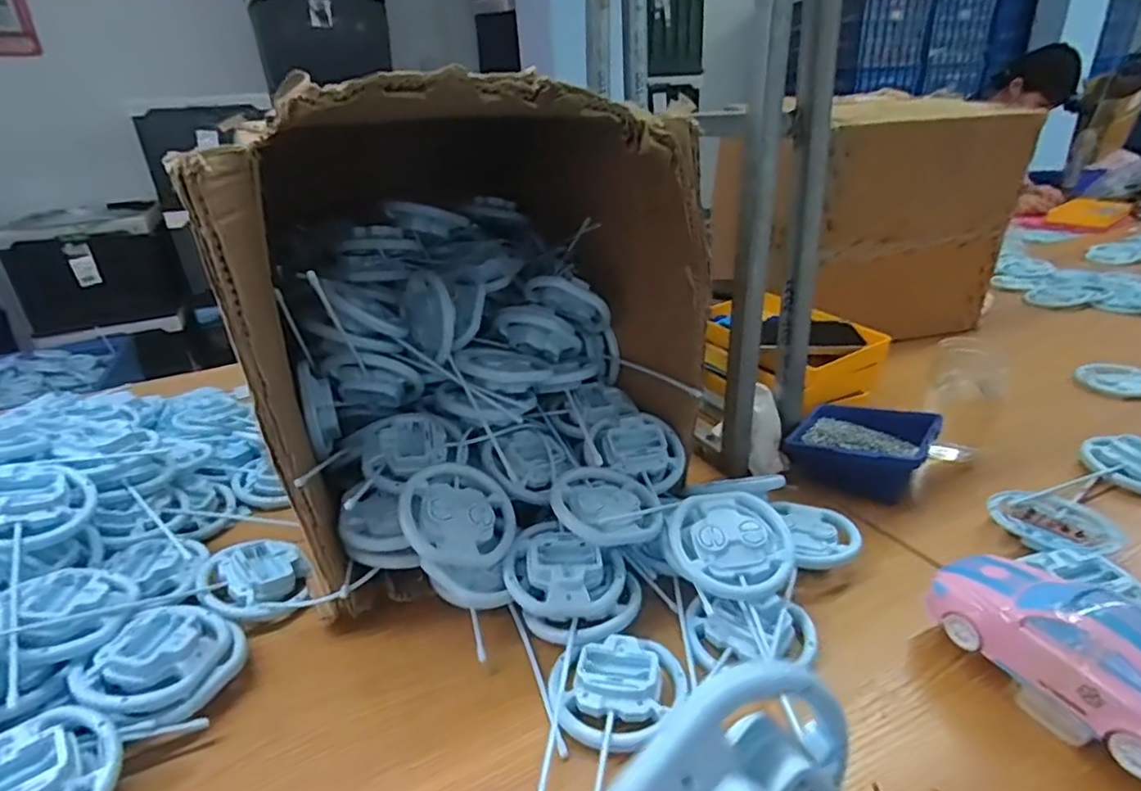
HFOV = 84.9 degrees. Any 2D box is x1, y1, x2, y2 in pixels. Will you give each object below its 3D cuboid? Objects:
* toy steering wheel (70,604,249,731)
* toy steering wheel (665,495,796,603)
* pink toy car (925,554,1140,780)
[{"bbox_3d":[-0.322,0.214,0.498,0.087,0.048,0.108,17,32,35],"label":"toy steering wheel"},{"bbox_3d":[0.135,0.127,0.536,0.105,0.024,0.093,3,53,6],"label":"toy steering wheel"},{"bbox_3d":[0.351,0.181,0.425,0.080,0.092,0.195,-16,29,-25],"label":"pink toy car"}]

